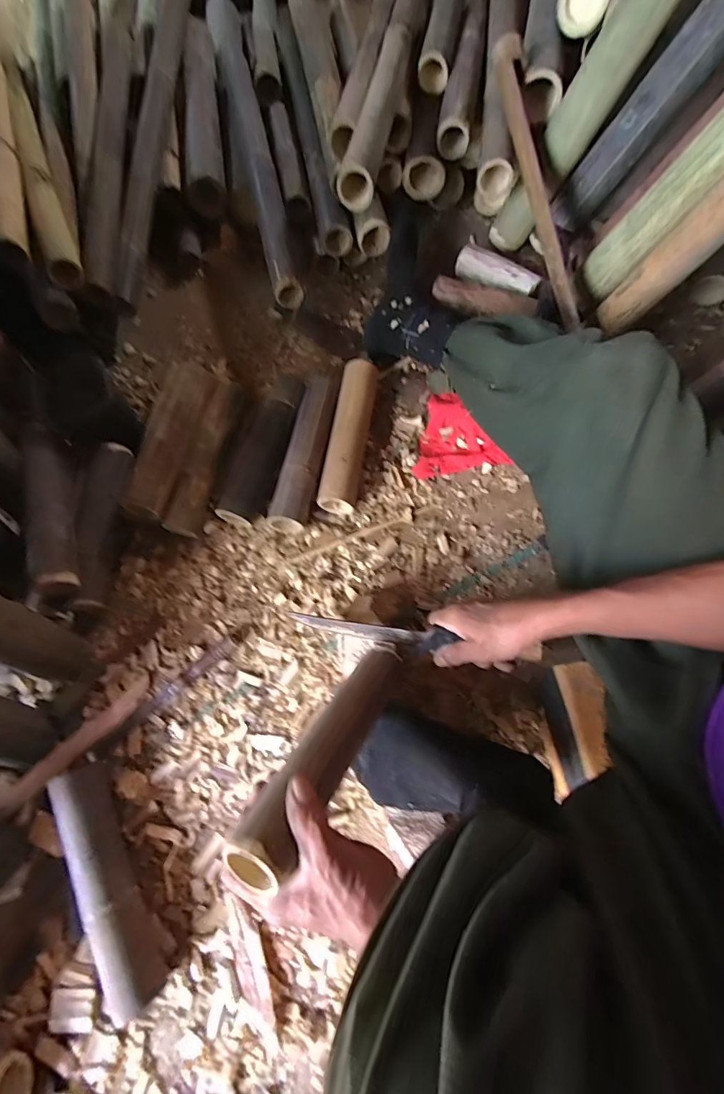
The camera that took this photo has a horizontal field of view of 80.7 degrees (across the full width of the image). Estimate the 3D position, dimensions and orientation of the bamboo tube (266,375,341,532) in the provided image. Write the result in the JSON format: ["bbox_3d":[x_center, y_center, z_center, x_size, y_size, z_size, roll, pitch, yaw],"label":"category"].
[{"bbox_3d":[-0.090,-0.162,0.689,0.064,0.063,0.280,11,73,6],"label":"bamboo tube"}]

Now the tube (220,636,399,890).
[{"bbox_3d":[-0.031,0.187,0.439,0.051,0.044,0.284,26,33,10],"label":"tube"}]

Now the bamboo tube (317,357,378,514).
[{"bbox_3d":[-0.017,-0.181,0.693,0.059,0.064,0.255,9,73,6],"label":"bamboo tube"}]

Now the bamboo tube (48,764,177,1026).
[{"bbox_3d":[-0.304,0.394,0.509,0.056,0.058,0.260,-27,73,-6],"label":"bamboo tube"}]

